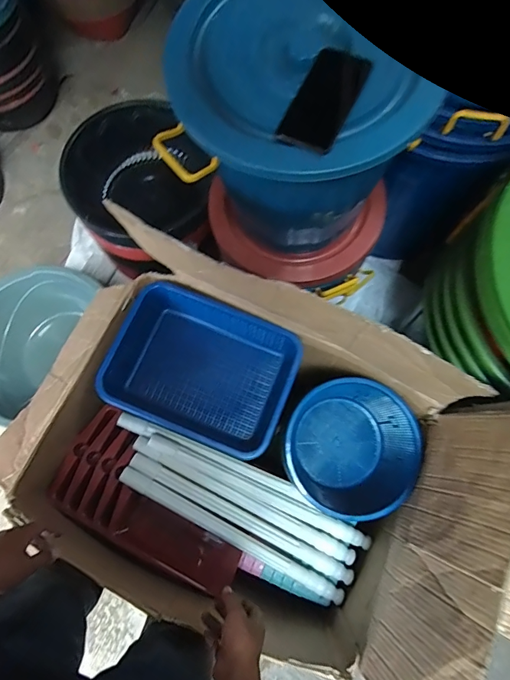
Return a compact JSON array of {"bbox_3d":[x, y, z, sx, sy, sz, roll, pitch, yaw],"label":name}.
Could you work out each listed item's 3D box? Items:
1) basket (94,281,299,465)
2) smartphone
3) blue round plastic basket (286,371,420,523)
[{"bbox_3d":[-0.105,0.063,0.836,0.354,0.094,0.276,22,76,6],"label":"basket"},{"bbox_3d":[0.093,-0.315,0.528,0.074,0.010,0.154,26,76,7],"label":"smartphone"},{"bbox_3d":[0.196,0.218,0.834,0.243,0.151,0.244,0,75,0],"label":"blue round plastic basket"}]

